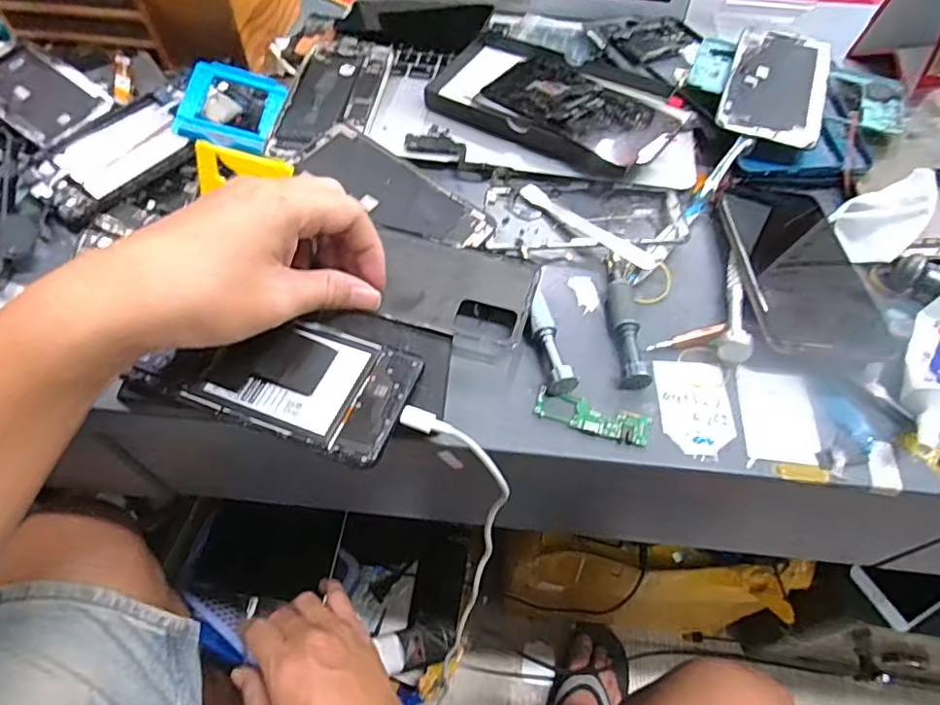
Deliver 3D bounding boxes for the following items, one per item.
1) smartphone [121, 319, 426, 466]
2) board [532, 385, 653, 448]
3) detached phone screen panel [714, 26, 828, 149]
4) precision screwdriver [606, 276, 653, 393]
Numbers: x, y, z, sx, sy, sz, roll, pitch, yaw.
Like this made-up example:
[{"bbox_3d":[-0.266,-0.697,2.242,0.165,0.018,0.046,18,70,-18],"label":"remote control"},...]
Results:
[{"bbox_3d":[-0.102,0.010,0.312,0.140,0.011,0.069,18,58,11],"label":"smartphone"},{"bbox_3d":[0.070,0.036,0.320,0.065,0.004,0.021,18,58,11],"label":"board"},{"bbox_3d":[0.249,-0.219,0.456,0.075,0.006,0.155,22,60,8],"label":"detached phone screen panel"},{"bbox_3d":[0.096,-0.012,0.345,0.015,0.016,0.075,0,56,-1],"label":"precision screwdriver"}]

